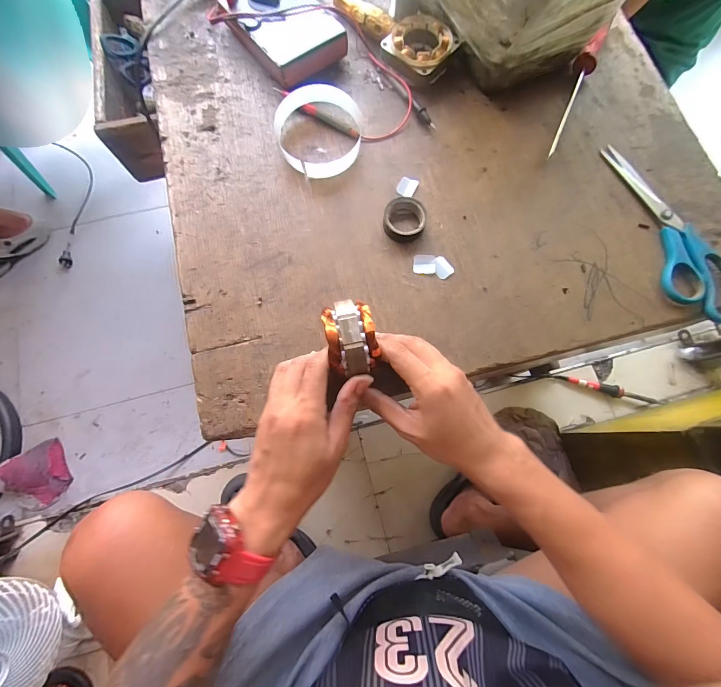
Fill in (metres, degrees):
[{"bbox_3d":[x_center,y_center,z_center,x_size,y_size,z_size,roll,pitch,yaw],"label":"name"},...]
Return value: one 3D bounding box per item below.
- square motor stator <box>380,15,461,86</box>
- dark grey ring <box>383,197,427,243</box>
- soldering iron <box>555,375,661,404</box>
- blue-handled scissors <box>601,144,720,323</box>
[{"bbox_3d":[0.072,-0.367,0.430,0.076,0.028,0.077,38,78,8],"label":"square motor stator"},{"bbox_3d":[0.050,-0.137,0.382,0.047,0.017,0.047,0,76,-1],"label":"dark grey ring"},{"bbox_3d":[0.590,0.110,0.812,0.247,0.022,0.024,15,76,3],"label":"soldering iron"},{"bbox_3d":[0.354,-0.133,0.387,0.077,0.016,0.227,-10,76,-3],"label":"blue-handled scissors"}]

